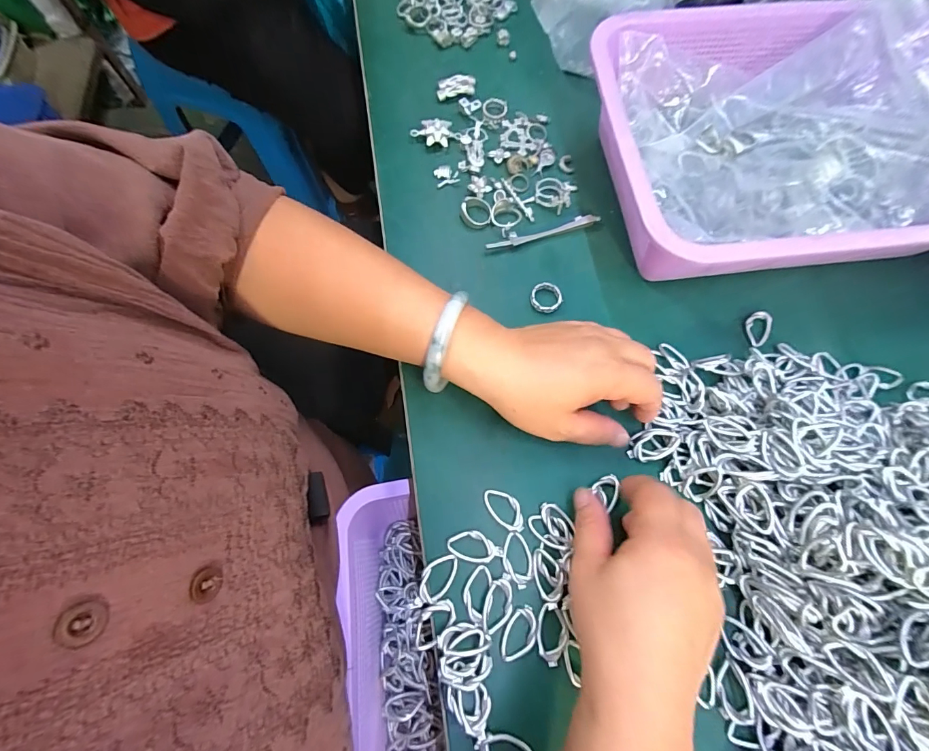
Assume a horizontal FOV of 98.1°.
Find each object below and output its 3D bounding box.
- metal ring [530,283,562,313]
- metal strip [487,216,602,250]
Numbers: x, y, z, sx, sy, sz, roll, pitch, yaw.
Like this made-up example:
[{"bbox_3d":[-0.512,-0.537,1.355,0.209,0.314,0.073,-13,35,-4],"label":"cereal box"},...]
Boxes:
[{"bbox_3d":[0.066,-0.062,0.323,0.024,0.008,0.025,0,74,0],"label":"metal ring"},{"bbox_3d":[0.067,-0.120,0.341,0.099,0.005,0.009,-19,75,-6],"label":"metal strip"}]

